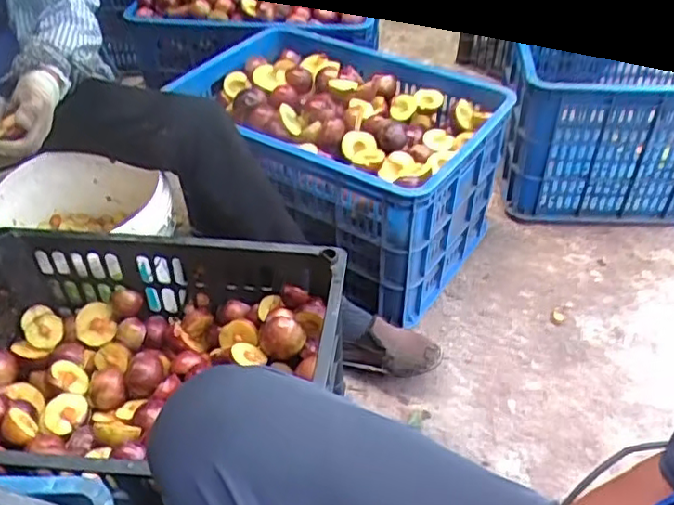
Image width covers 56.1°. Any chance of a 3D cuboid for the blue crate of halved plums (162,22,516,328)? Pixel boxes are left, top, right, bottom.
[{"bbox_3d":[0.004,-0.190,1.199,0.555,0.269,0.436,25,48,24],"label":"blue crate of halved plums"}]

